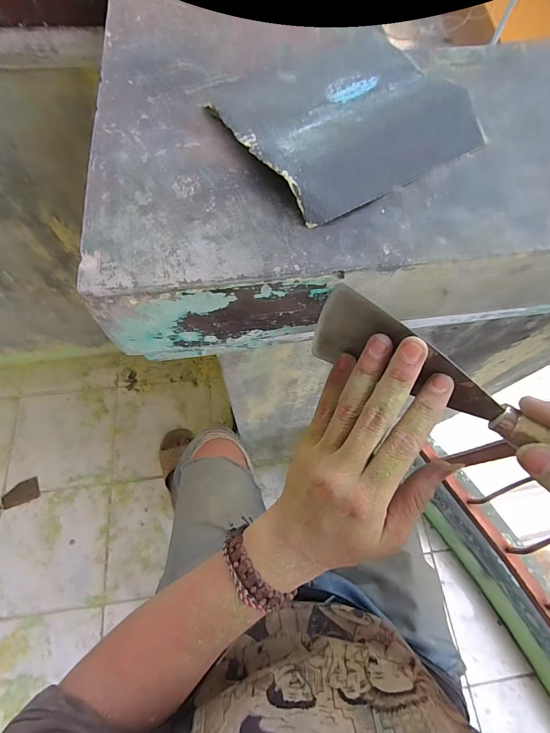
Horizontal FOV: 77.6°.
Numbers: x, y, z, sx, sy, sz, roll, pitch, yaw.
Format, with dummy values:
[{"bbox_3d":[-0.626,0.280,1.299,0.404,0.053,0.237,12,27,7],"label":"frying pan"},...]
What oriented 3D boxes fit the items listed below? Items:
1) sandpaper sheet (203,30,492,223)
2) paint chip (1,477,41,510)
[{"bbox_3d":[0.048,-0.162,0.221,0.145,0.017,0.120,-32,72,-14],"label":"sandpaper sheet"},{"bbox_3d":[-0.719,0.359,0.967,0.096,0.011,0.057,-19,77,-17],"label":"paint chip"}]

